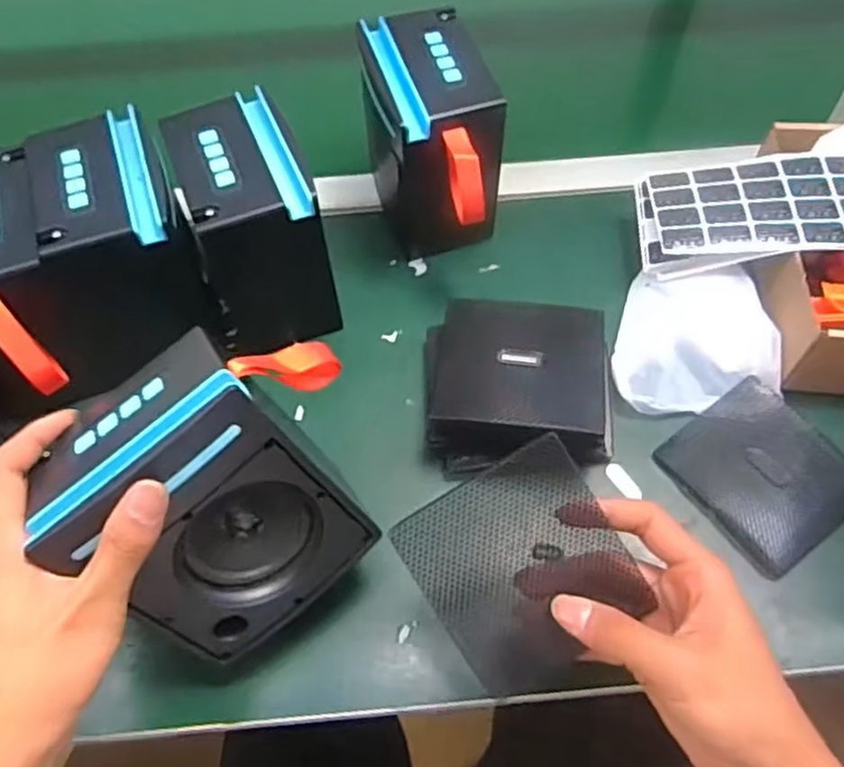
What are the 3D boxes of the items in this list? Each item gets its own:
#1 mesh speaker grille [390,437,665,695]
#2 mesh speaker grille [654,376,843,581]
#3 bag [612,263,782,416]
[{"bbox_3d":[0.052,0.094,0.364,0.098,0.011,0.103,-31,90,-2],"label":"mesh speaker grille"},{"bbox_3d":[0.228,0.059,0.475,0.101,0.012,0.107,-33,64,-16],"label":"mesh speaker grille"},{"bbox_3d":[0.199,-0.029,0.504,0.110,0.045,0.100,8,61,7],"label":"bag"}]

